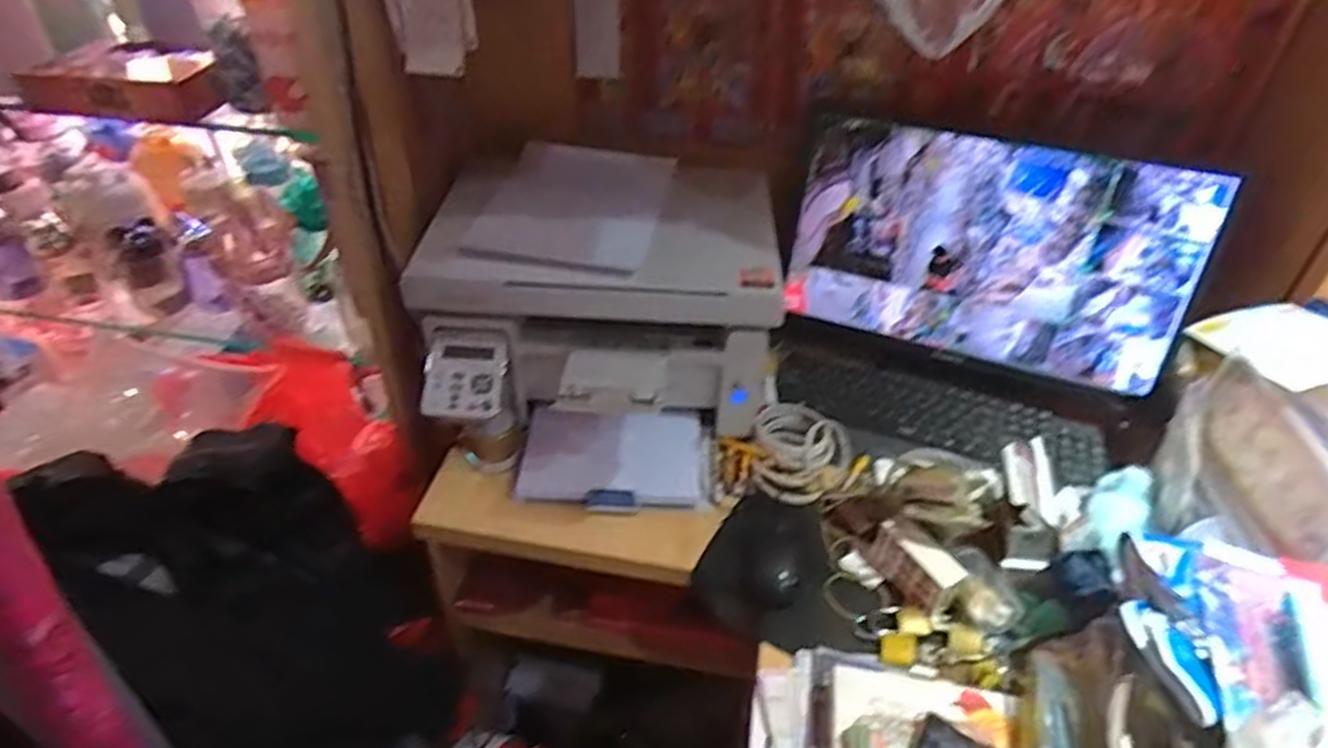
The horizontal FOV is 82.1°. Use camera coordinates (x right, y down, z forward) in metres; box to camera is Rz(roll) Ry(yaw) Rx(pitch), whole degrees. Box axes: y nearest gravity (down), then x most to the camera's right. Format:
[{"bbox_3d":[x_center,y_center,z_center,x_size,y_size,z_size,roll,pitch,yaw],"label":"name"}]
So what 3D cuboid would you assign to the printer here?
[{"bbox_3d":[-0.070,-0.069,0.931,0.394,0.247,0.377,4,40,3],"label":"printer"}]

